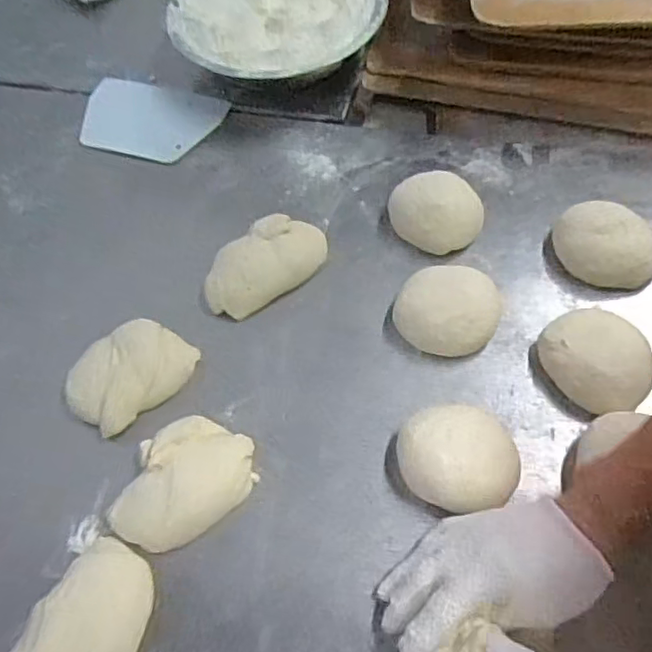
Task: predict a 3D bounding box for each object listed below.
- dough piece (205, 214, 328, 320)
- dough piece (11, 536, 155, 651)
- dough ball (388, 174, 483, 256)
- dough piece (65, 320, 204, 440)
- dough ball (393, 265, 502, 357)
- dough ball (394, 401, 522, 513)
[{"bbox_3d":[-0.064,-0.067,0.638,0.140,0.037,0.084,-27,62,-12],"label":"dough piece"},{"bbox_3d":[-0.186,0.237,0.468,0.082,0.033,0.136,23,64,16],"label":"dough piece"},{"bbox_3d":[0.117,-0.125,0.648,0.096,0.036,0.078,20,63,15],"label":"dough ball"},{"bbox_3d":[-0.187,0.042,0.581,0.123,0.040,0.084,-37,64,-17],"label":"dough piece"},{"bbox_3d":[0.123,-0.019,0.595,0.093,0.045,0.104,33,67,20],"label":"dough ball"},{"bbox_3d":[0.112,0.111,0.517,0.098,0.049,0.088,-10,60,-2],"label":"dough ball"}]

